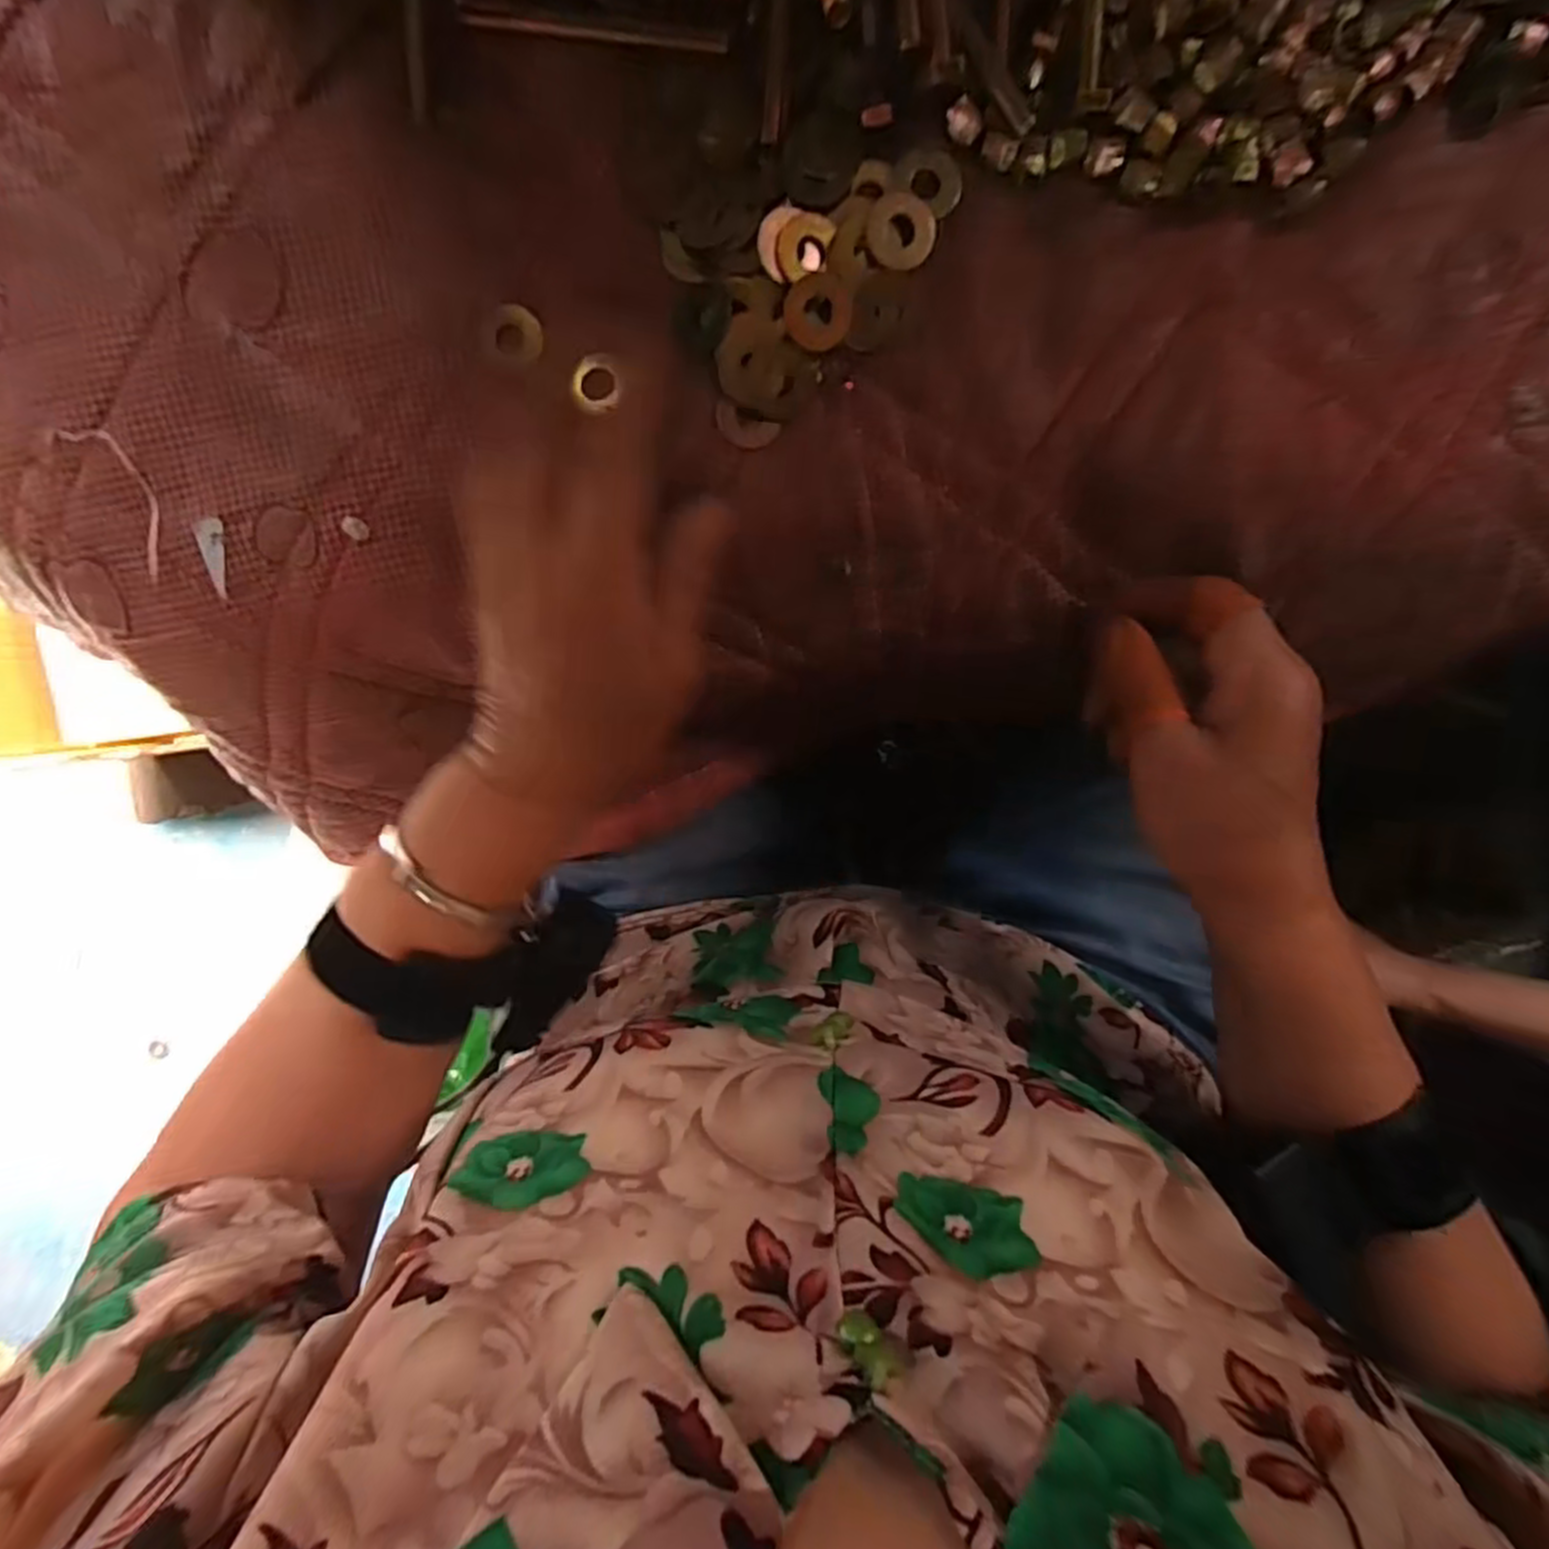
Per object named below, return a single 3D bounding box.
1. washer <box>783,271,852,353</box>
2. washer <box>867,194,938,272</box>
[{"bbox_3d":[0.015,-0.166,0.265,0.023,0.004,0.025,8,97,3],"label":"washer"},{"bbox_3d":[0.046,-0.193,0.263,0.023,0.004,0.026,15,97,3],"label":"washer"}]

